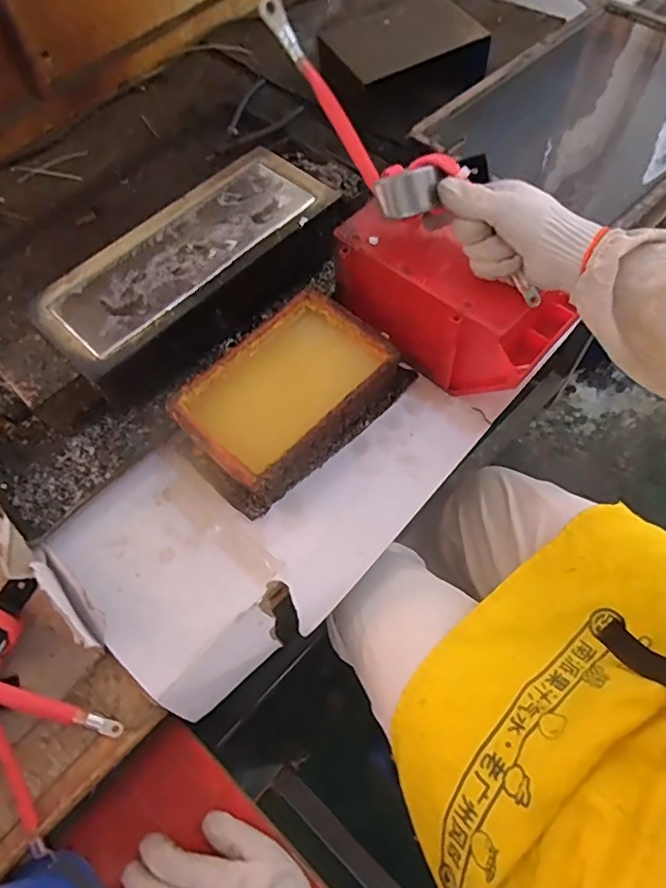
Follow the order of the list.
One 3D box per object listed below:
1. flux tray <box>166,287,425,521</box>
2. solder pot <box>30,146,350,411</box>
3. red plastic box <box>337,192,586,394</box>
[{"bbox_3d":[-0.043,-0.048,0.552,0.137,0.062,0.226,40,72,21],"label":"flux tray"},{"bbox_3d":[-0.148,-0.188,0.624,0.338,0.086,0.165,-42,67,-16],"label":"solder pot"},{"bbox_3d":[0.111,-0.143,0.557,0.233,0.105,0.093,39,71,21],"label":"red plastic box"}]

